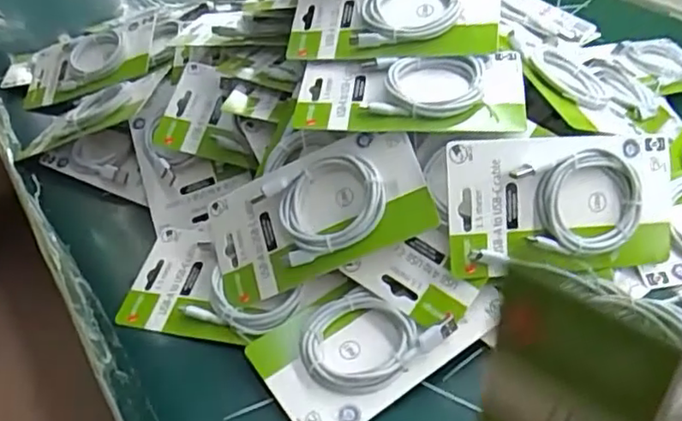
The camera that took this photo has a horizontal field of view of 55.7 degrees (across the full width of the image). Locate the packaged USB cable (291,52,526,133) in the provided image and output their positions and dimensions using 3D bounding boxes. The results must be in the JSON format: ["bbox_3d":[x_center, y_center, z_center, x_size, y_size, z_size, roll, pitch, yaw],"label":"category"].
[{"bbox_3d":[0.053,-0.094,0.516,0.178,0.028,0.088,3,42,9],"label":"packaged USB cable"}]

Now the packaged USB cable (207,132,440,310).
[{"bbox_3d":[-0.022,0.005,0.505,0.179,0.022,0.094,-23,68,13],"label":"packaged USB cable"}]

